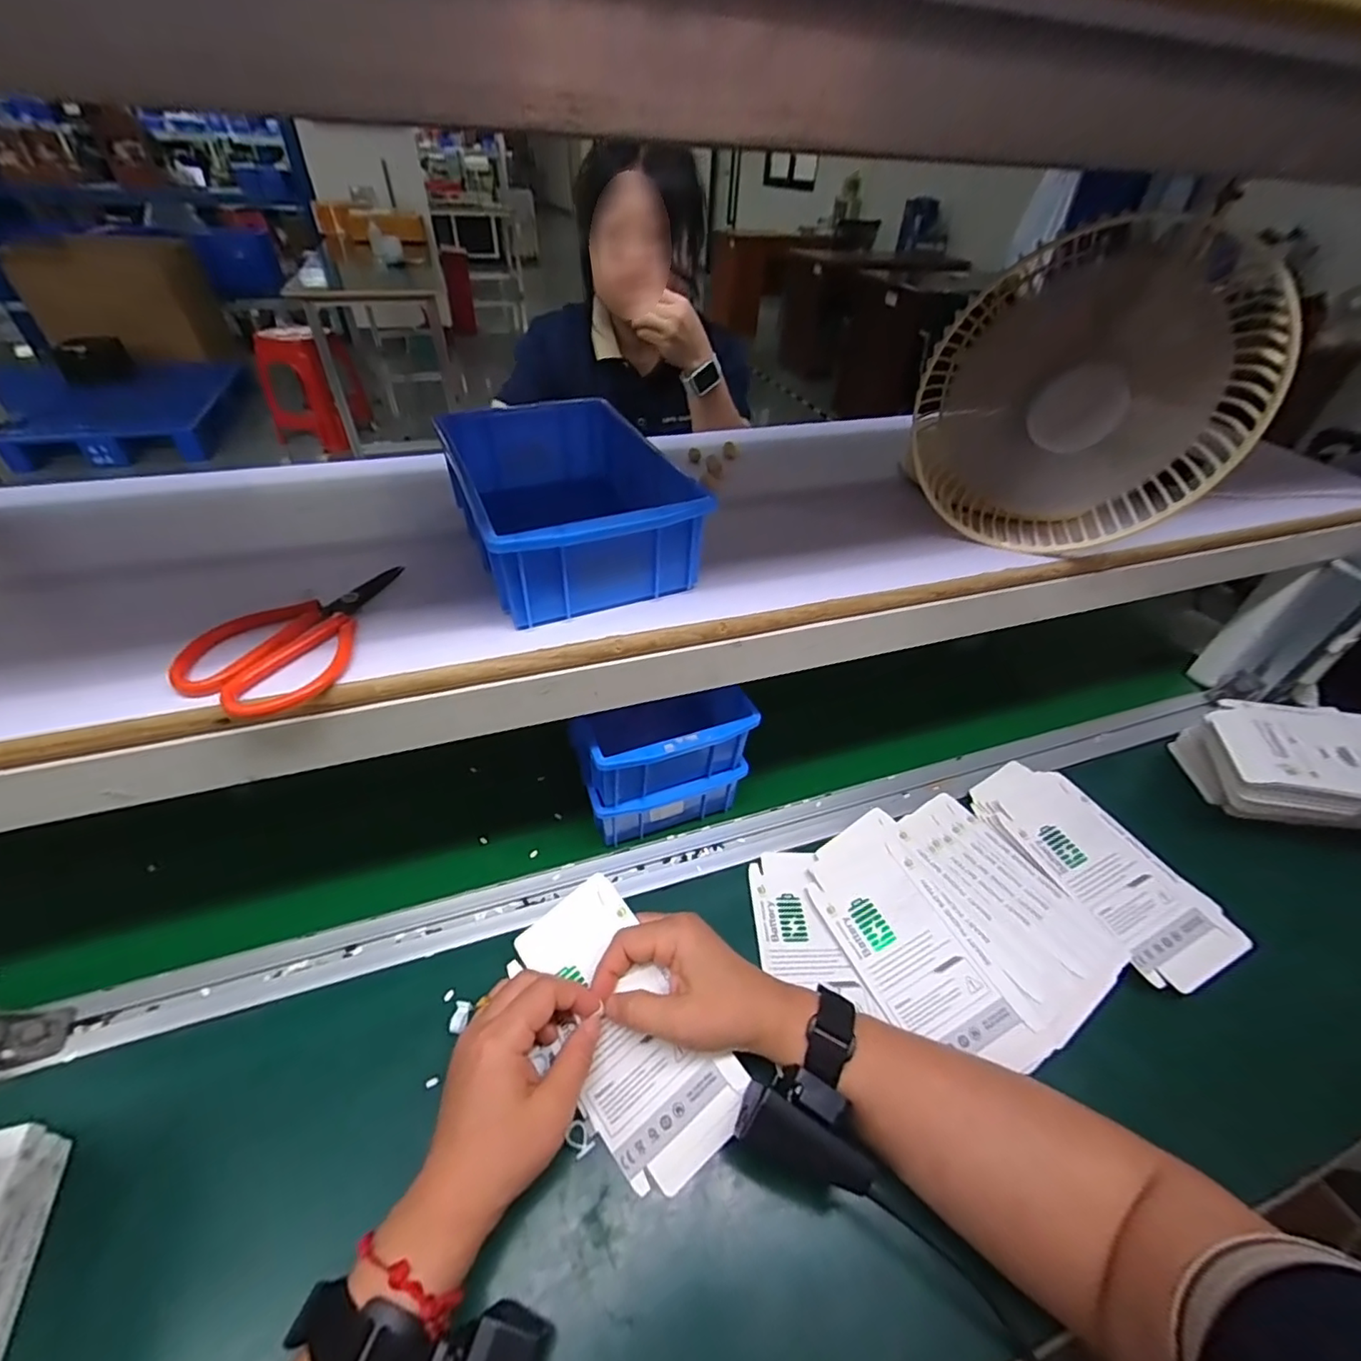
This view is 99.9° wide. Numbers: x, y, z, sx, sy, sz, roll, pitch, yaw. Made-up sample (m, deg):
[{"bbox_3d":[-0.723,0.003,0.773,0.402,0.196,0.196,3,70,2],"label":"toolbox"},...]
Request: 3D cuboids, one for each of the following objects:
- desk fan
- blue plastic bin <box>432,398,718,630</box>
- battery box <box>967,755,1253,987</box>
[{"bbox_3d":[0.279,-0.194,0.409,0.197,0.185,0.103,19,45,16],"label":"desk fan"},{"bbox_3d":[-0.078,-0.120,0.391,0.126,0.066,0.191,-16,46,-20],"label":"blue plastic bin"},{"bbox_3d":[0.348,0.145,0.483,0.086,0.019,0.205,-16,46,-21],"label":"battery box"}]

